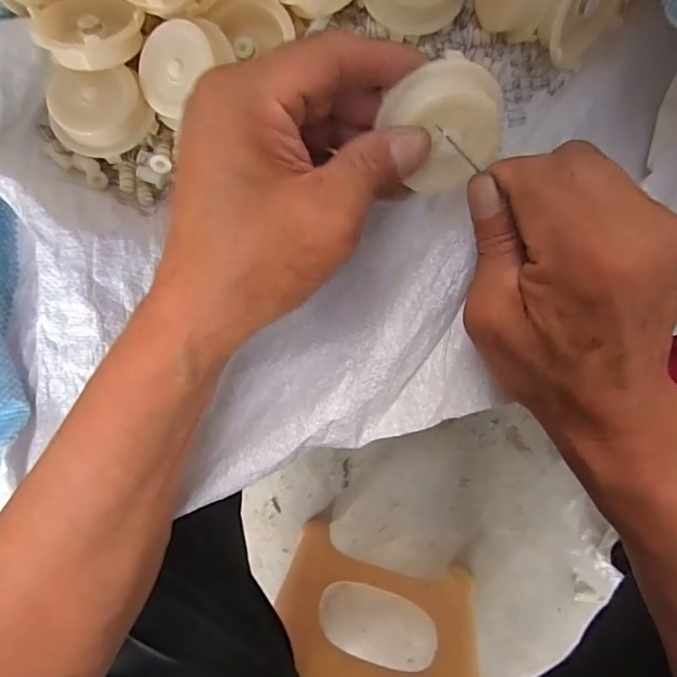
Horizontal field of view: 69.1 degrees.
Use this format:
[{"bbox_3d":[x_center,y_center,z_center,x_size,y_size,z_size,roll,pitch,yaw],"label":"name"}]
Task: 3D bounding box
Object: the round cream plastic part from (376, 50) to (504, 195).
[{"bbox_3d":[0.048,-0.090,0.212,0.046,0.013,0.052,-27,121,15],"label":"round cream plastic part"}]

